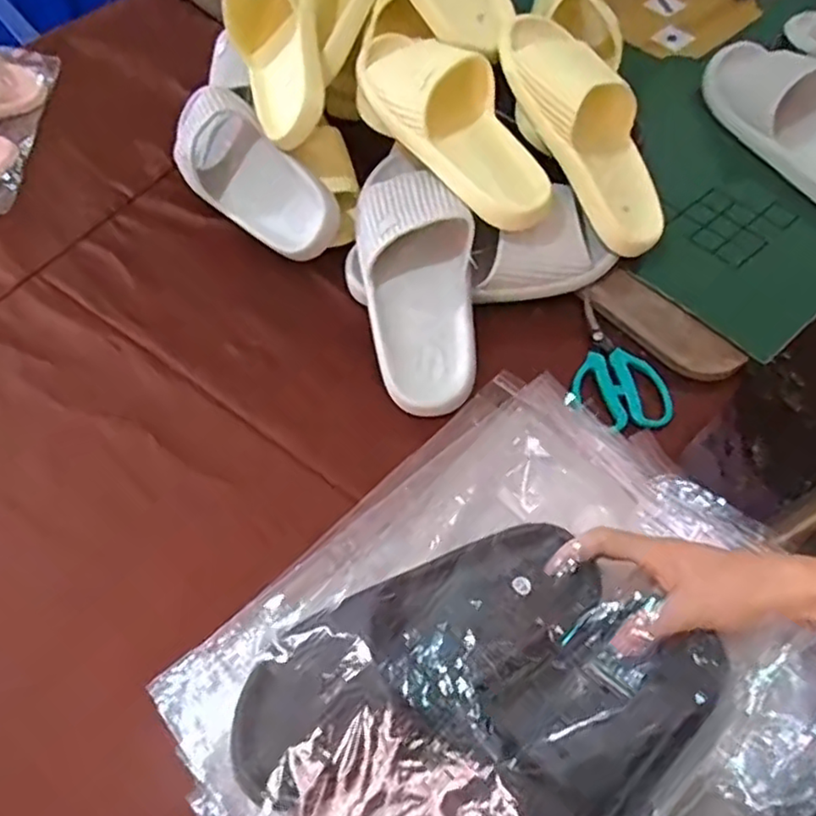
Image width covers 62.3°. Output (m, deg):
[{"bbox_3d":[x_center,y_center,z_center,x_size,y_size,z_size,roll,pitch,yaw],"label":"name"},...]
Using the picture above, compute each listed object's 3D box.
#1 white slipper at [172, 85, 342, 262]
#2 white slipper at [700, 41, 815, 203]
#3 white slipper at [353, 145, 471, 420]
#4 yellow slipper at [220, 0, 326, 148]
[{"bbox_3d":[-0.169,-0.251,0.707,0.265,0.075,0.106,44,110,19],"label":"white slipper"},{"bbox_3d":[0.430,-0.315,0.738,0.097,0.071,0.252,-19,61,-9],"label":"white slipper"},{"bbox_3d":[0.009,-0.123,0.623,0.101,0.070,0.257,-8,82,-2],"label":"white slipper"},{"bbox_3d":[-0.133,-0.381,0.677,0.098,0.067,0.248,-9,83,-3],"label":"yellow slipper"}]

